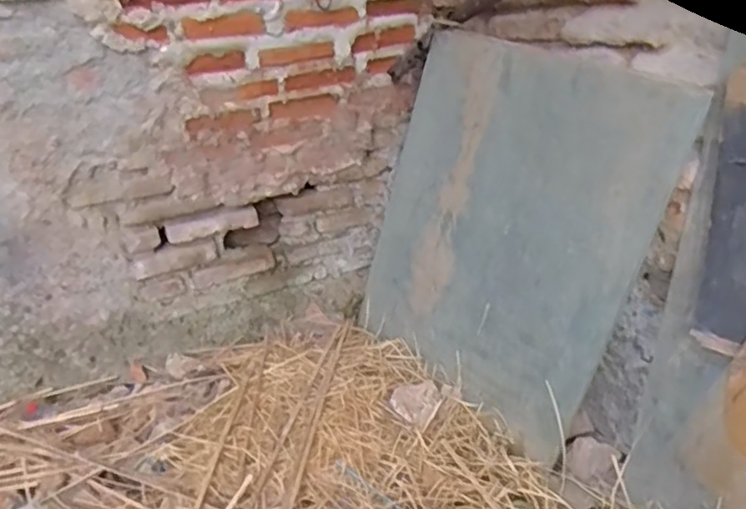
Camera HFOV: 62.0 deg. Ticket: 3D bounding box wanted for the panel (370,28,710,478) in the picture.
[{"bbox_3d":[0.242,-0.056,1.290,0.038,0.712,0.667,3,22,-36],"label":"panel"}]

